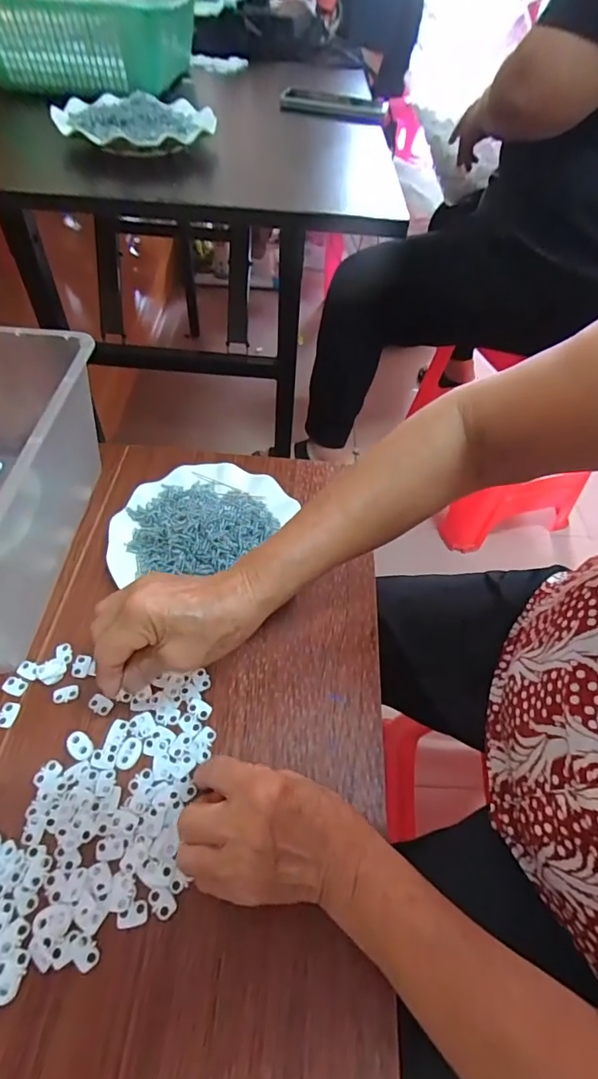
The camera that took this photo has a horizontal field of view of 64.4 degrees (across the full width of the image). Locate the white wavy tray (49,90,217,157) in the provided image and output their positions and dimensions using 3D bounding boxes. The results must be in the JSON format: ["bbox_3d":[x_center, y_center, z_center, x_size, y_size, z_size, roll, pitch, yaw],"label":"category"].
[{"bbox_3d":[-0.191,-0.493,0.558,0.176,0.037,0.138,-14,54,-16],"label":"white wavy tray"}]

